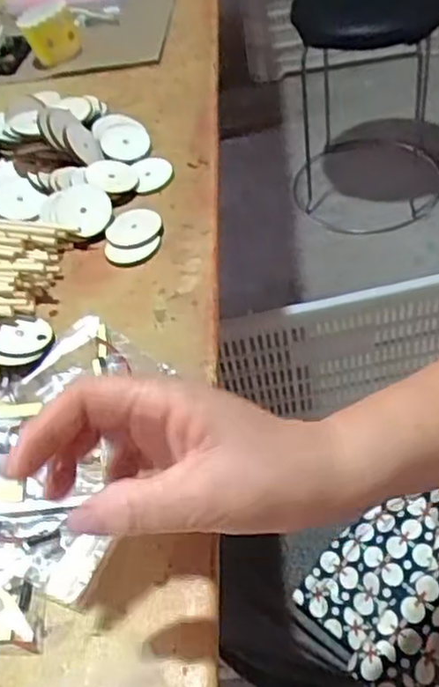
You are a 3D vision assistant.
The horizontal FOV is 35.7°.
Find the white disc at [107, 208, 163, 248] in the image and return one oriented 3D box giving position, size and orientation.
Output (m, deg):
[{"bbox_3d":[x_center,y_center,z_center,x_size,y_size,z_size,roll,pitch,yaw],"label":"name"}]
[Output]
[{"bbox_3d":[-0.067,-0.090,0.533,0.044,0.004,0.038,-3,60,13],"label":"white disc"}]

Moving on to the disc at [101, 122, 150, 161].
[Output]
[{"bbox_3d":[-0.083,-0.177,0.601,0.042,0.006,0.042,2,62,-3],"label":"disc"}]

